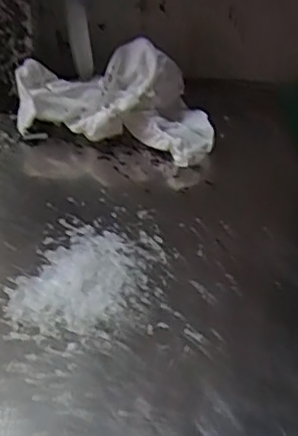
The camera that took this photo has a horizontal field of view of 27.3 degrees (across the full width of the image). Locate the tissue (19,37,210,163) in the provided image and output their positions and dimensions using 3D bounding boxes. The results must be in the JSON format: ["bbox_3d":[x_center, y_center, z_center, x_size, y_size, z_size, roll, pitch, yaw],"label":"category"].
[{"bbox_3d":[-0.016,-0.068,0.343,0.107,0.044,0.052,11,43,7],"label":"tissue"}]

